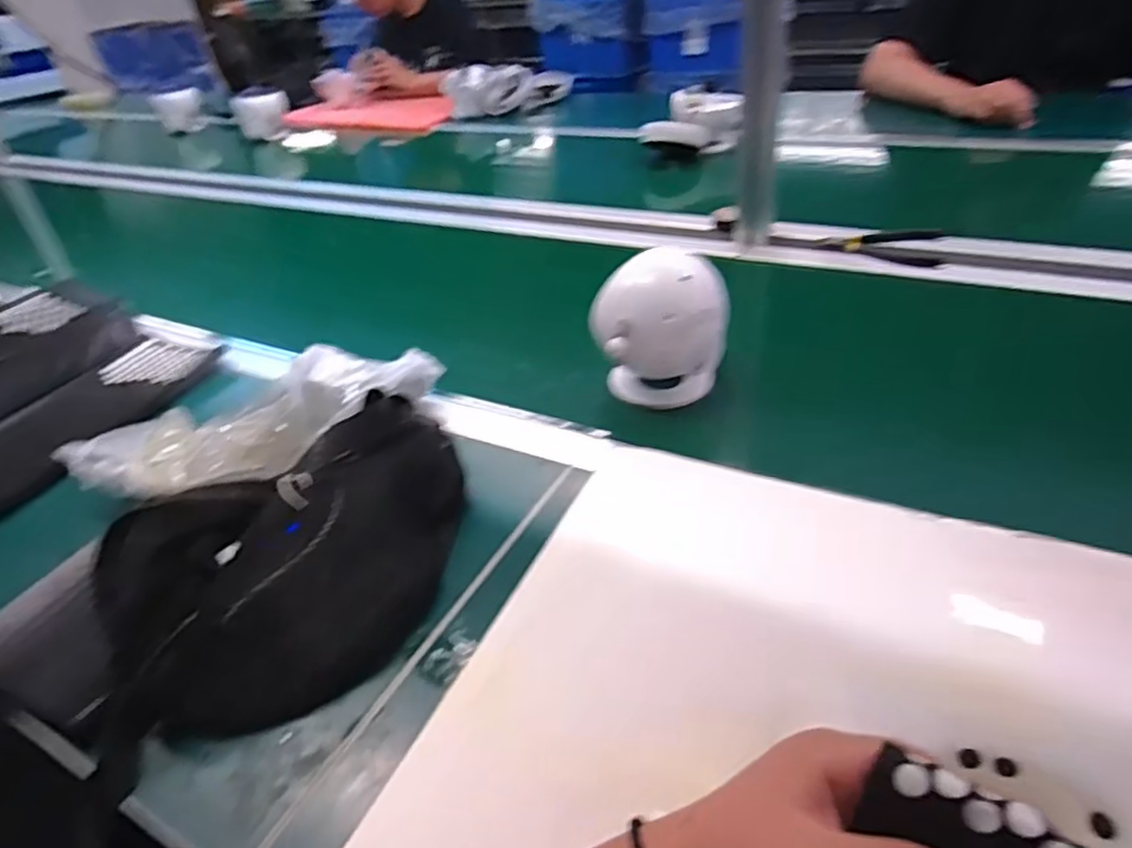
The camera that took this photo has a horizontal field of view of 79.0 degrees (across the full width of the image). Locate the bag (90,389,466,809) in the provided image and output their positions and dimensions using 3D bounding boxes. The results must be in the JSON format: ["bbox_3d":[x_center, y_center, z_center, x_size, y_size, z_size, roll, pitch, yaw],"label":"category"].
[{"bbox_3d":[-0.169,0.082,0.456,0.150,0.087,0.303,16,42,28],"label":"bag"}]

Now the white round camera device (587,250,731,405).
[{"bbox_3d":[0.086,-0.086,0.618,0.104,0.134,0.091,8,39,19],"label":"white round camera device"}]

